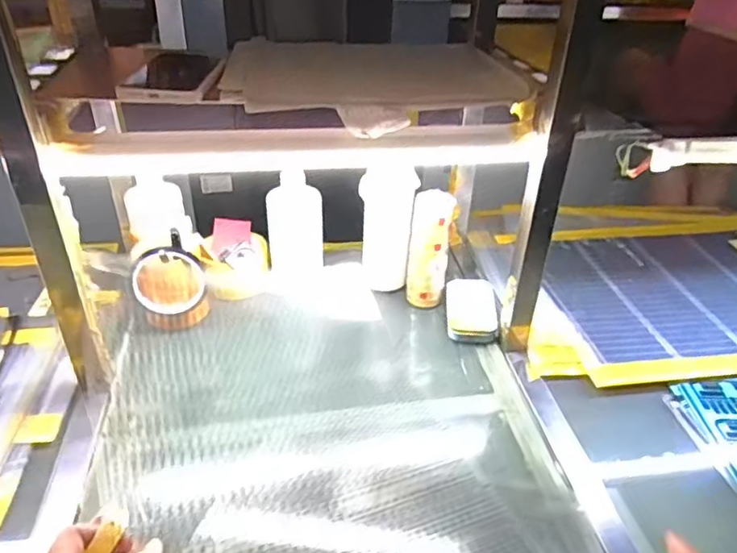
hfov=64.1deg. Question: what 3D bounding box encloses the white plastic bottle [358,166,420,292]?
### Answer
[{"bbox_3d":[0.023,-0.064,0.823,0.071,0.180,0.053,0,34,-5],"label":"white plastic bottle"}]

